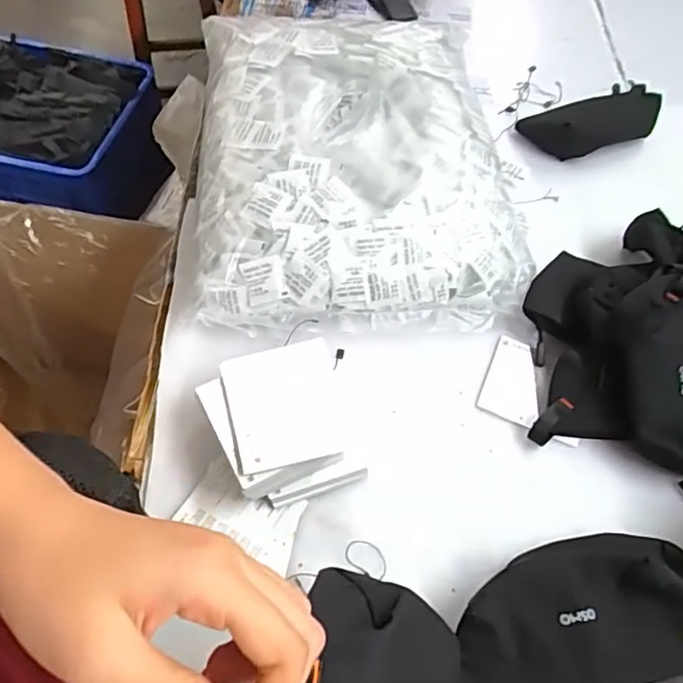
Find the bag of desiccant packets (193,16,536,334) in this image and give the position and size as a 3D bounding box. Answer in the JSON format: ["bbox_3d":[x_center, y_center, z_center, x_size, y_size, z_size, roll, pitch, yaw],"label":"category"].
[{"bbox_3d":[0.006,-0.217,0.659,0.354,0.091,0.432,-4,60,-6],"label":"bag of desiccant packets"}]

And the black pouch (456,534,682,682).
[{"bbox_3d":[0.197,0.213,0.456,0.229,0.067,0.112,-9,60,-9],"label":"black pouch"}]

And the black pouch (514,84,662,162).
[{"bbox_3d":[0.345,-0.303,0.778,0.210,0.035,0.099,-23,63,-16],"label":"black pouch"}]

